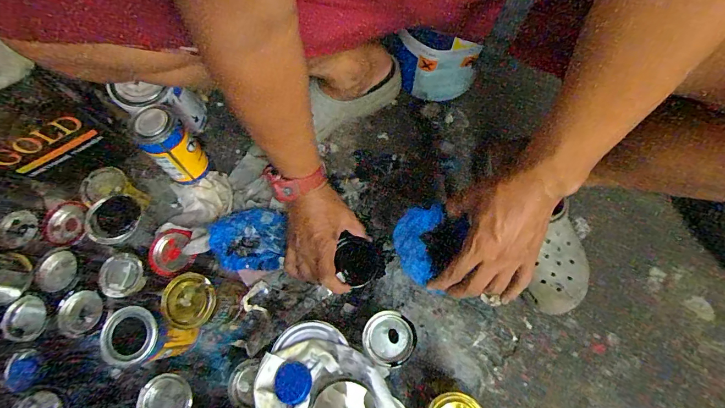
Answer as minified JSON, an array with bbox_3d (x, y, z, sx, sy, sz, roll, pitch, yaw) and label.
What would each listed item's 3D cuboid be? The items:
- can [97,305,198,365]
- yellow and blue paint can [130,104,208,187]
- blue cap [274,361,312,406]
[{"bbox_3d":[-0.299,0.190,0.537,0.085,0.118,0.073,3,75,2],"label":"can"},{"bbox_3d":[-0.314,-0.094,0.607,0.078,0.139,0.071,43,79,11],"label":"yellow and blue paint can"},{"bbox_3d":[-0.085,0.218,0.450,0.045,0.006,0.045,2,54,-3],"label":"blue cap"}]

